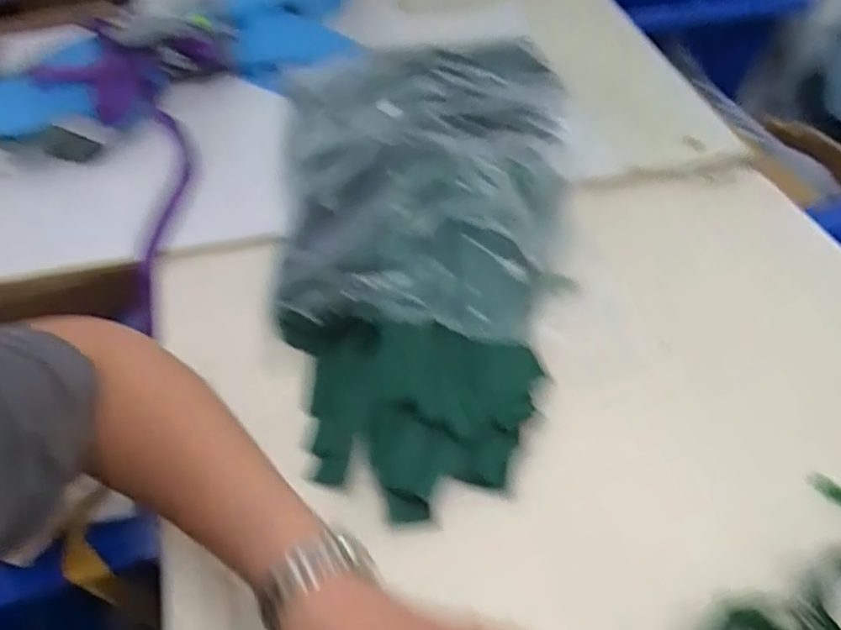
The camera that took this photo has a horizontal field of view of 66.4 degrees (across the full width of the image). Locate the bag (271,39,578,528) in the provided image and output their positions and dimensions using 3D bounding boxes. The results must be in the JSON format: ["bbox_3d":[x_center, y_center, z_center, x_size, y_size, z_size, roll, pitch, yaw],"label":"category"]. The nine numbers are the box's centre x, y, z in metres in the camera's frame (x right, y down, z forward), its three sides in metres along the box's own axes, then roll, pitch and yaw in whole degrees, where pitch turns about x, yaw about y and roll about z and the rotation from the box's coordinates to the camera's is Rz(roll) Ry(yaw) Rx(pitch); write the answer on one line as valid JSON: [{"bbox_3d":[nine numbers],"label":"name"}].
[{"bbox_3d":[0.012,-0.067,0.473,0.232,0.076,0.402,-4,48,0],"label":"bag"}]

